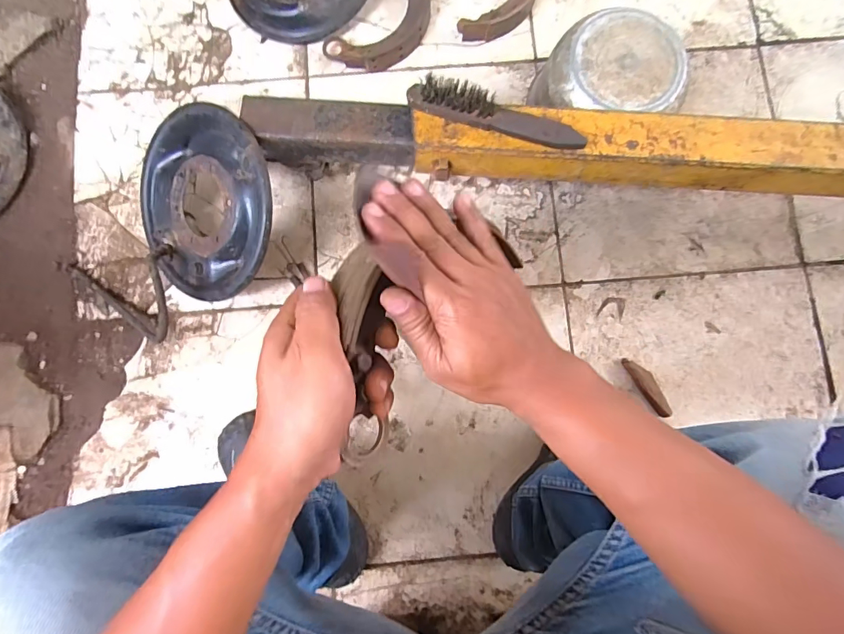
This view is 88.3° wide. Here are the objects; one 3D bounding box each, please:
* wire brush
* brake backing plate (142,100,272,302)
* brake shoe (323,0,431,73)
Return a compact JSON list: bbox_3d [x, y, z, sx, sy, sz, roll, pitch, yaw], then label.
[{"bbox_3d":[0.096,-0.259,0.552,0.228,0.040,0.033,14,82,2],"label":"wire brush"},{"bbox_3d":[-0.313,-0.164,0.636,0.267,0.033,0.260,5,101,27],"label":"brake backing plate"},{"bbox_3d":[-0.061,-0.508,0.757,0.219,0.032,0.120,-44,86,-4],"label":"brake shoe"}]

